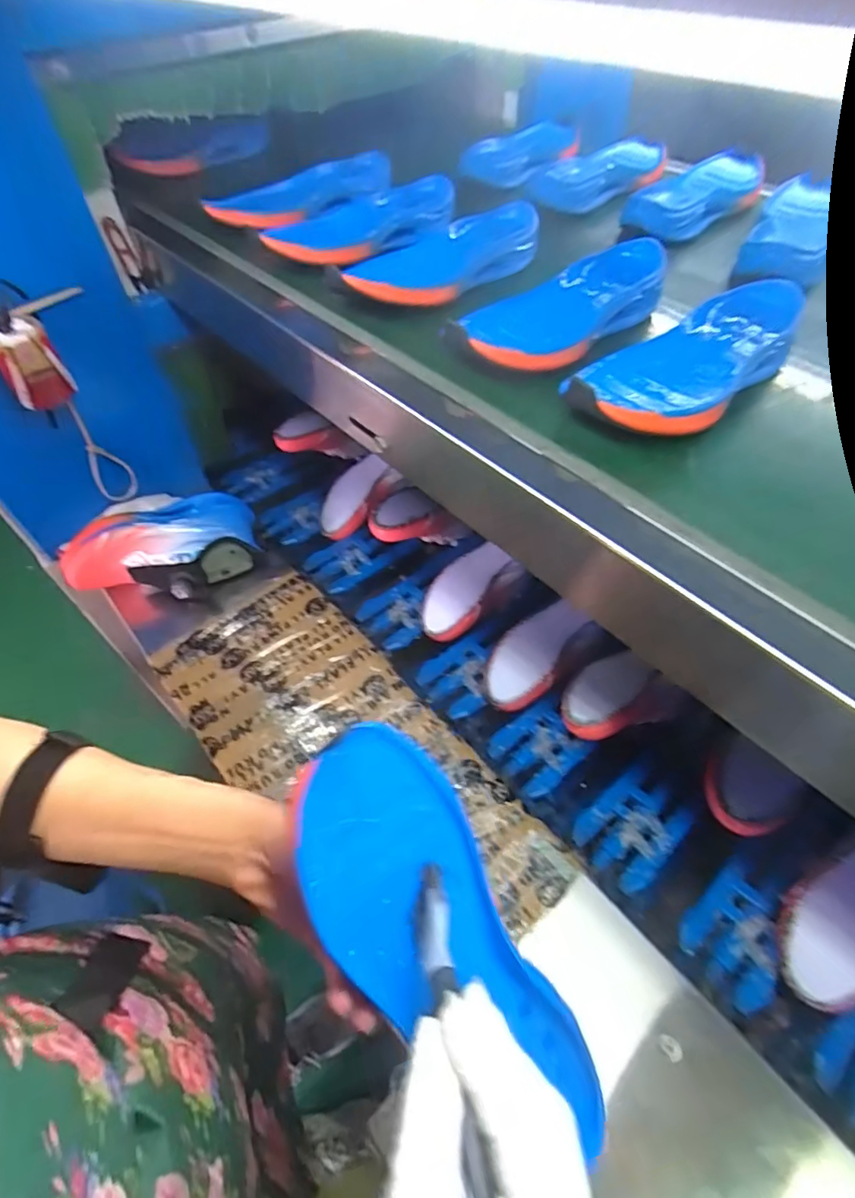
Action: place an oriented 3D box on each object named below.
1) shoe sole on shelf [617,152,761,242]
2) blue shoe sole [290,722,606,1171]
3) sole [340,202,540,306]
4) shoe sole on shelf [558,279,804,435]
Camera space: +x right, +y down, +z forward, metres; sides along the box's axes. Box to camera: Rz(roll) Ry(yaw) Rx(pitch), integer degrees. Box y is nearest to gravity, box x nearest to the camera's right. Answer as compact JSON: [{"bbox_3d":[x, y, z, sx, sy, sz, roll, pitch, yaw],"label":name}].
[{"bbox_3d":[0.336,-0.498,0.684,0.258,0.034,0.088,-35,59,-23],"label":"shoe sole on shelf"},{"bbox_3d":[0.010,0.190,0.313,0.099,0.024,0.246,-35,89,-23],"label":"blue shoe sole"},{"bbox_3d":[0.021,-0.352,0.577,0.230,0.038,0.115,-20,54,-14],"label":"sole"},{"bbox_3d":[0.224,-0.194,0.457,0.248,0.041,0.100,-30,57,-20],"label":"shoe sole on shelf"}]

